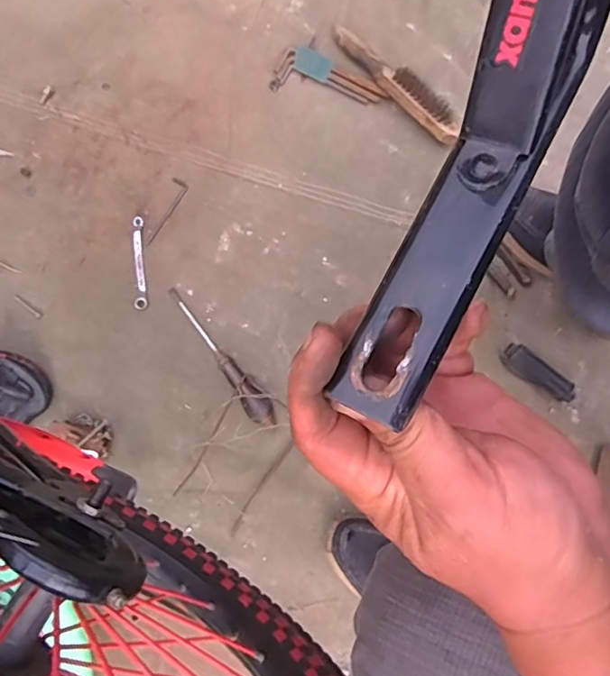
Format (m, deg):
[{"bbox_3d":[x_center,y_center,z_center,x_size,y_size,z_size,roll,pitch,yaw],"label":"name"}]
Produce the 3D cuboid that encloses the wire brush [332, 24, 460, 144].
[{"bbox_3d":[0.138,-0.389,0.850,0.046,0.034,0.258,-41,79,-7],"label":"wire brush"}]

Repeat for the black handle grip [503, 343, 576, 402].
[{"bbox_3d":[0.313,0.047,0.752,0.100,0.014,0.036,38,81,9],"label":"black handle grip"}]

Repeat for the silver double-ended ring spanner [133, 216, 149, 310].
[{"bbox_3d":[-0.241,-0.111,0.819,0.018,0.004,0.140,-4,77,1],"label":"silver double-ended ring spanner"}]

